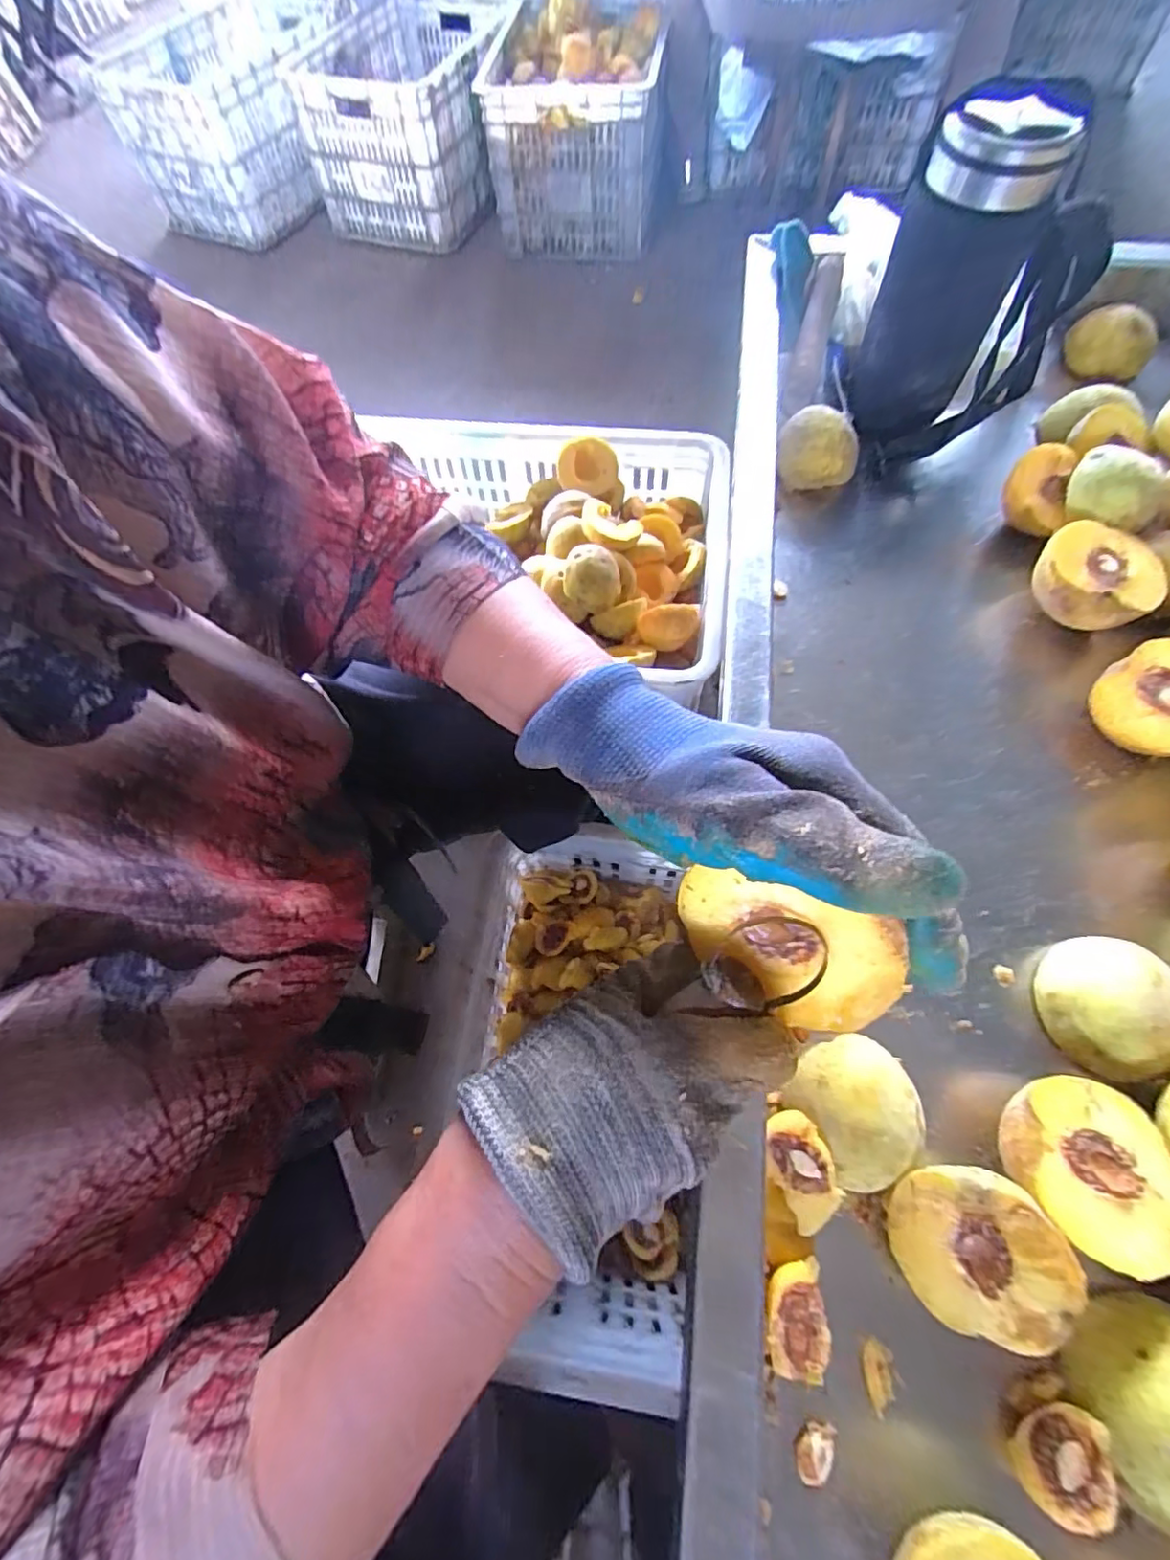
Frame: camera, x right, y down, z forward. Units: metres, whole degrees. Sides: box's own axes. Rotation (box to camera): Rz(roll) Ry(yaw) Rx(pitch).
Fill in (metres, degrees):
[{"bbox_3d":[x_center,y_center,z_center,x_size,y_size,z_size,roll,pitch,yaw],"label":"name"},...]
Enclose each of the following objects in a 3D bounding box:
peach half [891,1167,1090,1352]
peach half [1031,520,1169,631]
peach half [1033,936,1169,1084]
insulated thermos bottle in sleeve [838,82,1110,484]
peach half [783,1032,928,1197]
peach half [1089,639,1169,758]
[{"bbox_3d":[0.166,0.196,0.248,0.063,0.028,0.063,-10,67,26],"label":"peach half"},{"bbox_3d":[0.340,-0.131,0.395,0.078,0.044,0.070,-43,70,-15],"label":"peach half"},{"bbox_3d":[0.259,0.112,0.287,0.051,0.038,0.065,-7,65,-1],"label":"peach half"},{"bbox_3d":[0.269,-0.334,0.409,0.116,0.185,0.092,-12,65,-3],"label":"insulated thermos bottle in sleeve"},{"bbox_3d":[0.128,0.154,0.275,0.055,0.033,0.057,-1,65,2],"label":"peach half"},{"bbox_3d":[0.349,-0.046,0.351,0.066,0.028,0.066,-8,74,29],"label":"peach half"}]

